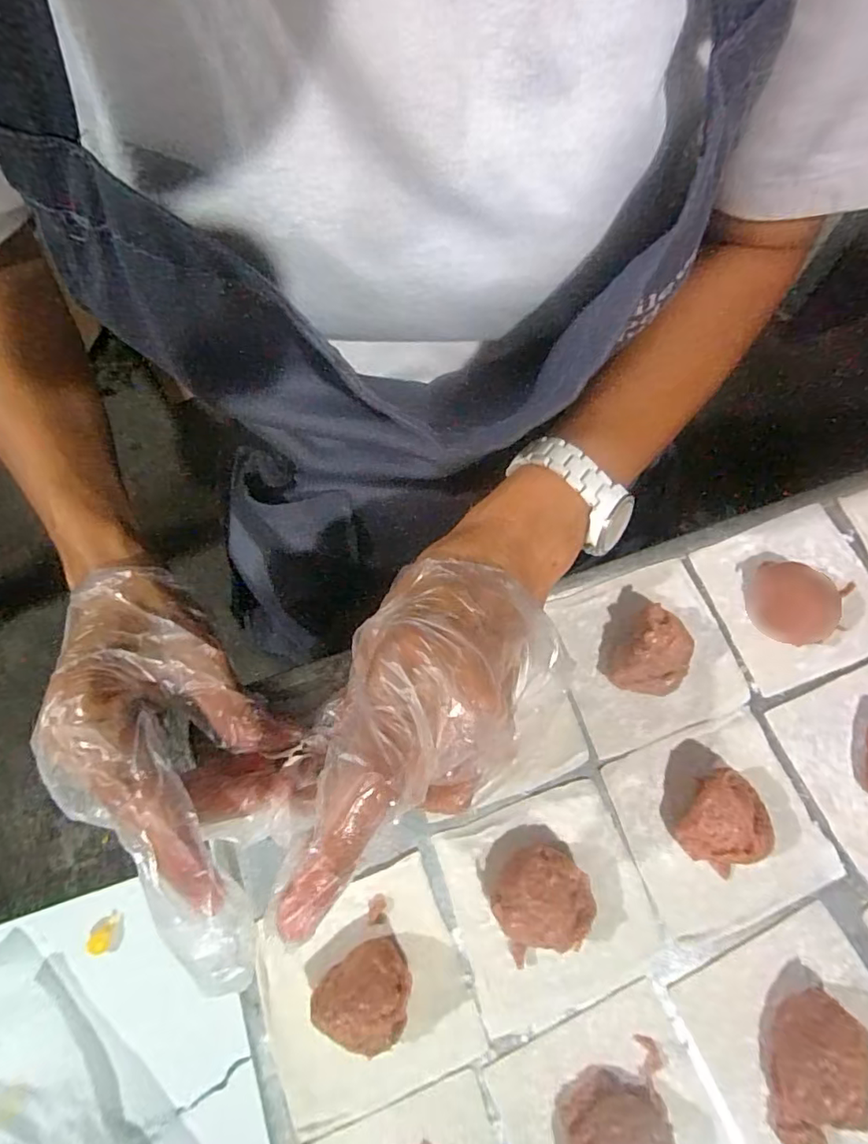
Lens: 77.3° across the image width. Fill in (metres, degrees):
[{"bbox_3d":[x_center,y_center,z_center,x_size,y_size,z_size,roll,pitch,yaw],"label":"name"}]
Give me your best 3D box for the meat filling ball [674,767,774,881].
[{"bbox_3d":[0.124,0.108,0.232,0.032,0.023,0.036,33,76,12],"label":"meat filling ball"}]

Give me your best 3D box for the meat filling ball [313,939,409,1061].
[{"bbox_3d":[-0.026,0.164,0.214,0.034,0.029,0.034,0,72,1],"label":"meat filling ball"}]

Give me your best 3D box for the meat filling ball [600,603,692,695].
[{"bbox_3d":[0.102,0.040,0.254,0.032,0.025,0.037,40,77,13],"label":"meat filling ball"}]

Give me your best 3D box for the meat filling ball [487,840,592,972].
[{"bbox_3d":[0.044,0.137,0.225,0.040,0.023,0.036,-26,73,-7],"label":"meat filling ball"}]

